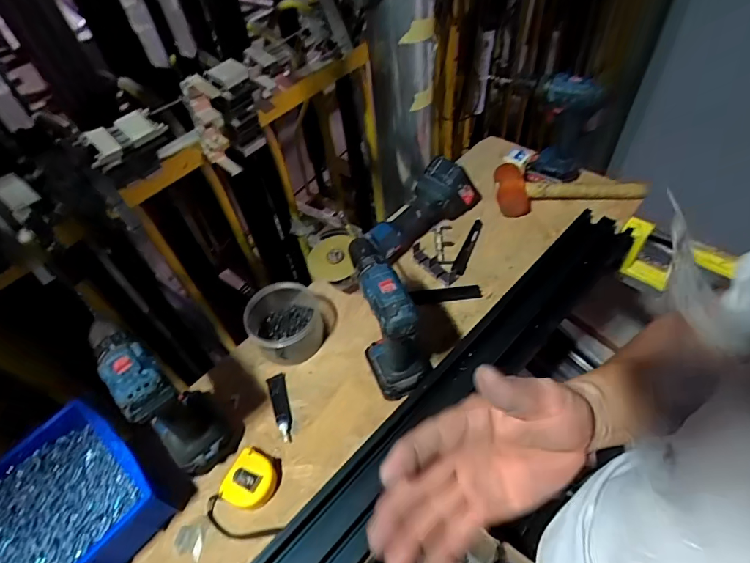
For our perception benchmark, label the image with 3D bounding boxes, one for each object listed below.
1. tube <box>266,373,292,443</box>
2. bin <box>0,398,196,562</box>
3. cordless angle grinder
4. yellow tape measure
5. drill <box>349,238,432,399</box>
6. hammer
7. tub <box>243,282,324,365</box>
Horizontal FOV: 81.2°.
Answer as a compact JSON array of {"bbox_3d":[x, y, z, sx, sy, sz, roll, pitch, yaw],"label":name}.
[{"bbox_3d":[-0.137,0.184,0.648,0.027,0.013,0.107,-19,50,-10],"label":"tube"},{"bbox_3d":[-0.416,0.312,0.527,0.222,0.081,0.295,27,57,26],"label":"bin"},{"bbox_3d":[0.049,-0.107,0.797,0.377,0.117,0.102,-37,55,-23],"label":"cordless angle grinder"},{"bbox_3d":[-0.161,0.263,0.582,0.063,0.028,0.071,16,53,18],"label":"yellow tape measure"},{"bbox_3d":[0.016,0.057,0.606,0.061,0.213,0.147,-16,50,-8],"label":"drill"},{"bbox_3d":[0.382,-0.182,0.855,0.290,0.056,0.103,0,50,6],"label":"hammer"},{"bbox_3d":[-0.144,0.066,0.700,0.109,0.062,0.110,-3,49,3],"label":"tub"}]

